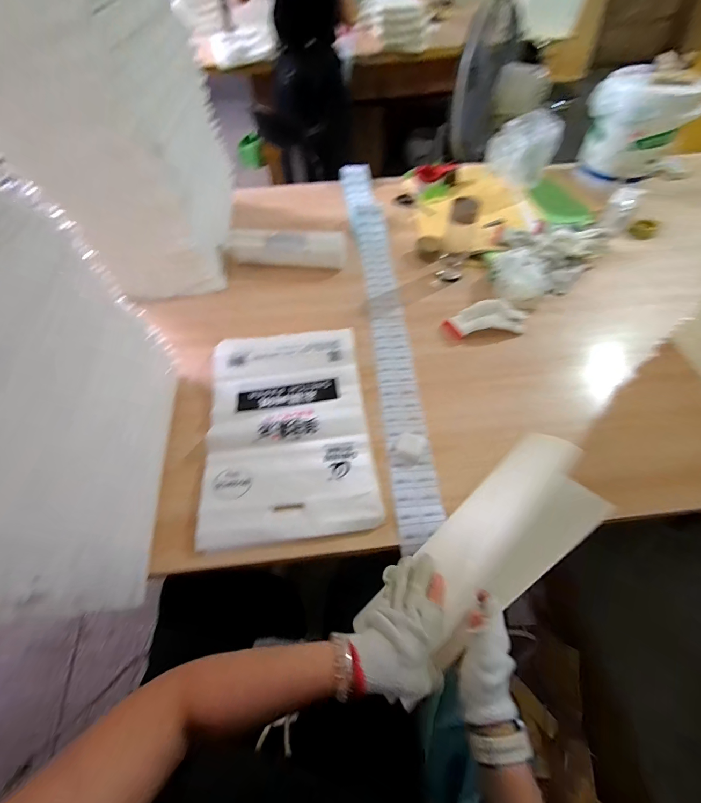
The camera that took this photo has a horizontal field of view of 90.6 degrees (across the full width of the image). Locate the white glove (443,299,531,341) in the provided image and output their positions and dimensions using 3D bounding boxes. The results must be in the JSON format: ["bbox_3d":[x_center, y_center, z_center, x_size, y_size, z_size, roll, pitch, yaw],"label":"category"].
[{"bbox_3d":[0.311,-0.192,0.790,0.186,0.046,0.082,-7,58,-3],"label":"white glove"}]

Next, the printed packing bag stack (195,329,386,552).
[{"bbox_3d":[-0.118,0.039,0.661,0.293,0.042,0.415,-7,58,-3],"label":"printed packing bag stack"}]

